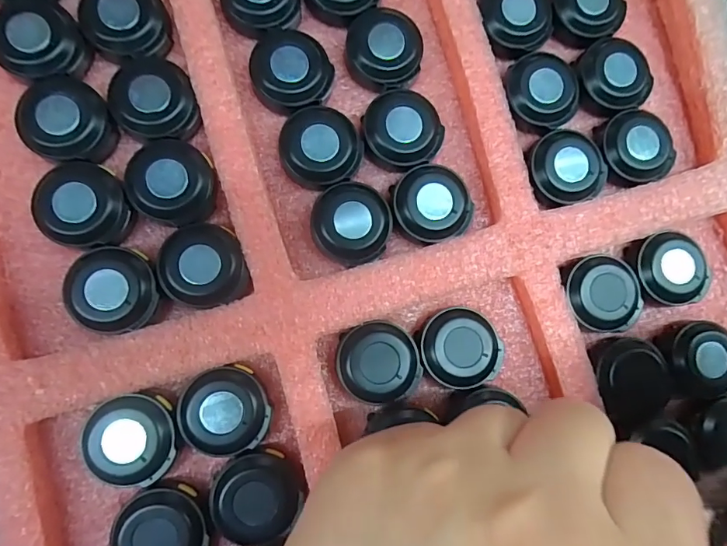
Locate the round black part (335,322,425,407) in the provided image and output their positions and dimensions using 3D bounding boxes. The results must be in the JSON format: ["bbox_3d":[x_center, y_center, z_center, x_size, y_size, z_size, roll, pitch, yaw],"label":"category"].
[{"bbox_3d":[0.005,0.032,0.170,0.029,0.011,0.028,1,84,-7],"label":"round black part"}]

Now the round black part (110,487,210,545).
[{"bbox_3d":[-0.066,0.086,0.154,0.027,0.011,0.029,1,84,-7],"label":"round black part"}]

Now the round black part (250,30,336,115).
[{"bbox_3d":[-0.027,-0.074,0.175,0.030,0.011,0.028,1,84,-7],"label":"round black part"}]

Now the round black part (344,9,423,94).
[{"bbox_3d":[0.008,-0.085,0.181,0.029,0.012,0.027,1,84,-7],"label":"round black part"}]

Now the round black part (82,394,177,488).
[{"bbox_3d":[-0.077,0.055,0.156,0.027,0.010,0.028,1,84,-7],"label":"round black part"}]

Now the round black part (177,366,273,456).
[{"bbox_3d":[-0.048,0.047,0.161,0.029,0.010,0.029,1,84,-7],"label":"round black part"}]

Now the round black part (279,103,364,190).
[{"bbox_3d":[-0.016,-0.046,0.175,0.030,0.011,0.027,25,81,-3],"label":"round black part"}]

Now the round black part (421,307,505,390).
[{"bbox_3d":[0.036,0.028,0.174,0.029,0.011,0.028,1,84,-7],"label":"round black part"}]

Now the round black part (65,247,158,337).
[{"bbox_3d":[-0.085,0.006,0.160,0.028,0.010,0.029,1,84,-7],"label":"round black part"}]

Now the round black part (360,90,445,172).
[{"bbox_3d":[0.014,-0.053,0.179,0.029,0.011,0.028,1,84,-7],"label":"round black part"}]

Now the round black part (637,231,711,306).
[{"bbox_3d":[0.121,-0.001,0.186,0.027,0.012,0.028,1,84,-7],"label":"round black part"}]

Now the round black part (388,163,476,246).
[{"bbox_3d":[0.025,-0.026,0.178,0.029,0.011,0.029,1,84,-7],"label":"round black part"}]

